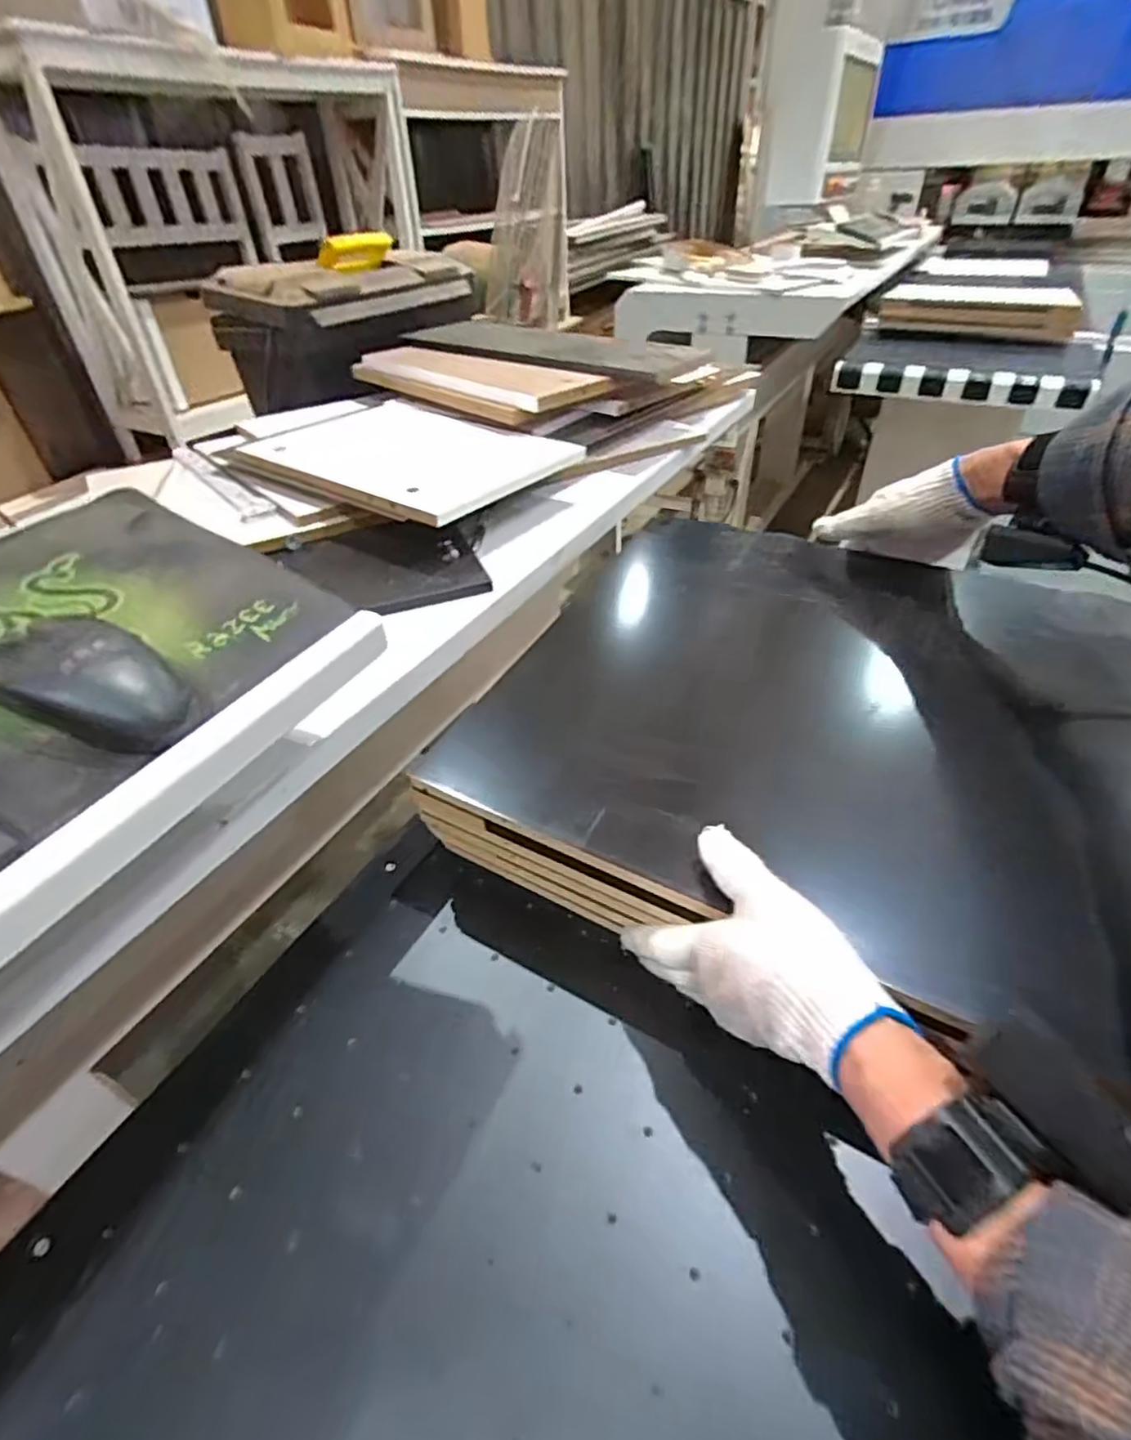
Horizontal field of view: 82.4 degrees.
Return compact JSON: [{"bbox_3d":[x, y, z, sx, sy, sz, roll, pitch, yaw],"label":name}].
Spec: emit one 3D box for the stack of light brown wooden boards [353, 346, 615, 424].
[{"bbox_3d":[-0.134,-0.477,0.896,0.395,0.032,0.147,32,52,33],"label":"stack of light brown wooden boards"}]

